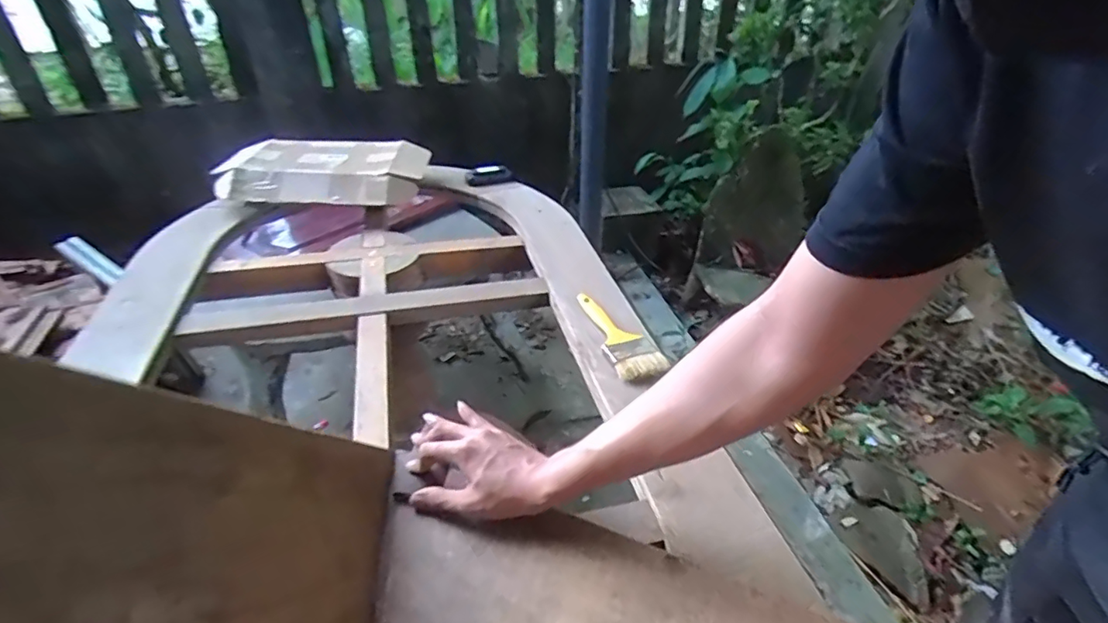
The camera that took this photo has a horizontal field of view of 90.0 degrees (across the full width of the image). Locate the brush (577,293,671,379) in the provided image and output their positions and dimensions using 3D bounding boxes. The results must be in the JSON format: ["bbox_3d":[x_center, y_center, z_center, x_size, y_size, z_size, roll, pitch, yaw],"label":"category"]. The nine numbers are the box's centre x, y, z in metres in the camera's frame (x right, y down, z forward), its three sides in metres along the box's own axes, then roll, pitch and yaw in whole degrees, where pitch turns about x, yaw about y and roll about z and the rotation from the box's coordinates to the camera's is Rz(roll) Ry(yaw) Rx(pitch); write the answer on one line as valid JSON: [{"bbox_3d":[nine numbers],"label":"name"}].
[{"bbox_3d":[0.086,0.032,0.805,0.069,0.014,0.212,-16,37,-19],"label":"brush"}]

